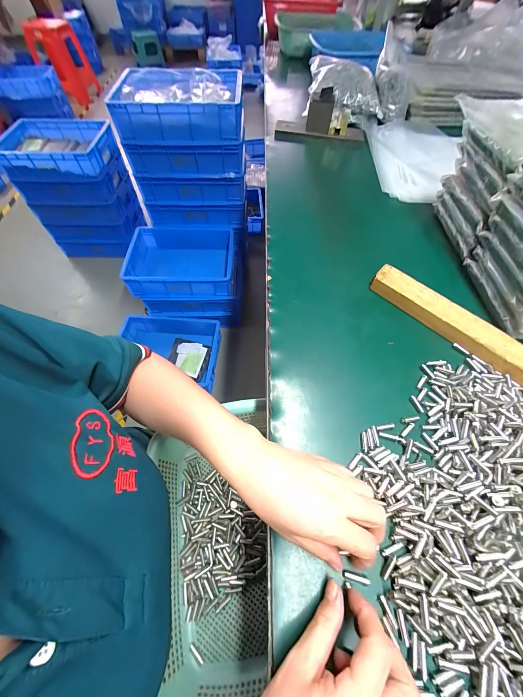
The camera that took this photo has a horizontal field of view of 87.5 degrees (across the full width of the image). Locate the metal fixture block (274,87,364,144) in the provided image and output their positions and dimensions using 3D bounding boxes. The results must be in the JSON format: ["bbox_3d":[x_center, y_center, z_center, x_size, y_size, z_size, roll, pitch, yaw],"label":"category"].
[{"bbox_3d":[0.140,-0.542,0.634,0.206,0.089,0.063,4,59,2],"label":"metal fixture block"}]

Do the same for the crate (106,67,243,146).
[{"bbox_3d":[-0.273,-0.852,0.953,0.417,0.139,0.320,1,59,1],"label":"crate"}]

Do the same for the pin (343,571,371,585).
[{"bbox_3d":[0.082,0.197,0.235,0.022,0.005,0.005,14,58,8],"label":"pin"}]

